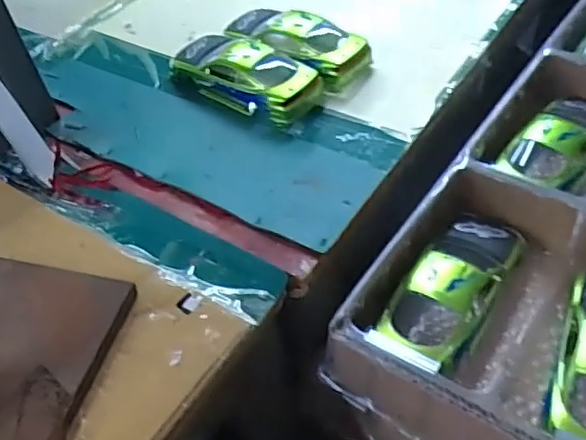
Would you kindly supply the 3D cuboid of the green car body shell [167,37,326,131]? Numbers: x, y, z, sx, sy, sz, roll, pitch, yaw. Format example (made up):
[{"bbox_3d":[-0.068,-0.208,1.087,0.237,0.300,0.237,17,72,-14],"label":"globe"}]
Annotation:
[{"bbox_3d":[-0.040,-0.113,0.461,0.126,0.037,0.051,26,56,27],"label":"green car body shell"}]

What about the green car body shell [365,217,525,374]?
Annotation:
[{"bbox_3d":[0.093,0.040,0.352,0.050,0.038,0.123,24,56,26],"label":"green car body shell"}]

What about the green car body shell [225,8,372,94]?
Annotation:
[{"bbox_3d":[0.000,-0.141,0.482,0.125,0.036,0.054,27,56,27],"label":"green car body shell"}]

